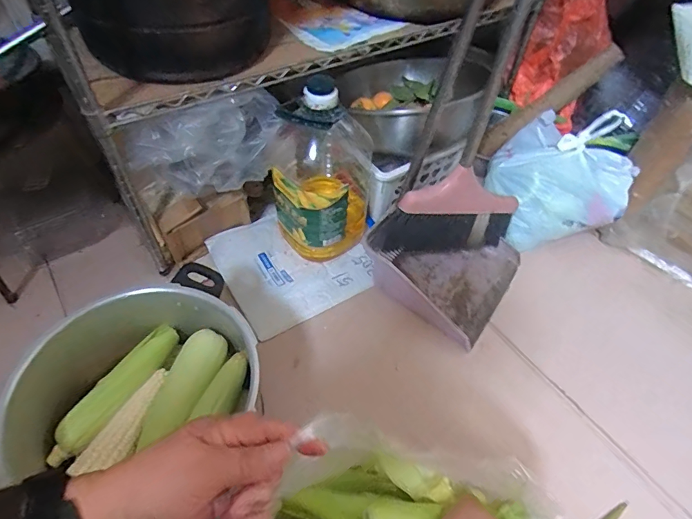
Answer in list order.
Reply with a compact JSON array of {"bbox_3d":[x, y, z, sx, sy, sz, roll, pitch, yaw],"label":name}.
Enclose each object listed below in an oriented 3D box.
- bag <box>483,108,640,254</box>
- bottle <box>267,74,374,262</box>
[{"bbox_3d":[0.395,-0.164,0.851,0.220,0.192,0.211,-3,51,-6],"label":"bag"},{"bbox_3d":[-0.045,-0.153,0.752,0.144,0.334,0.143,2,51,-2],"label":"bottle"}]

